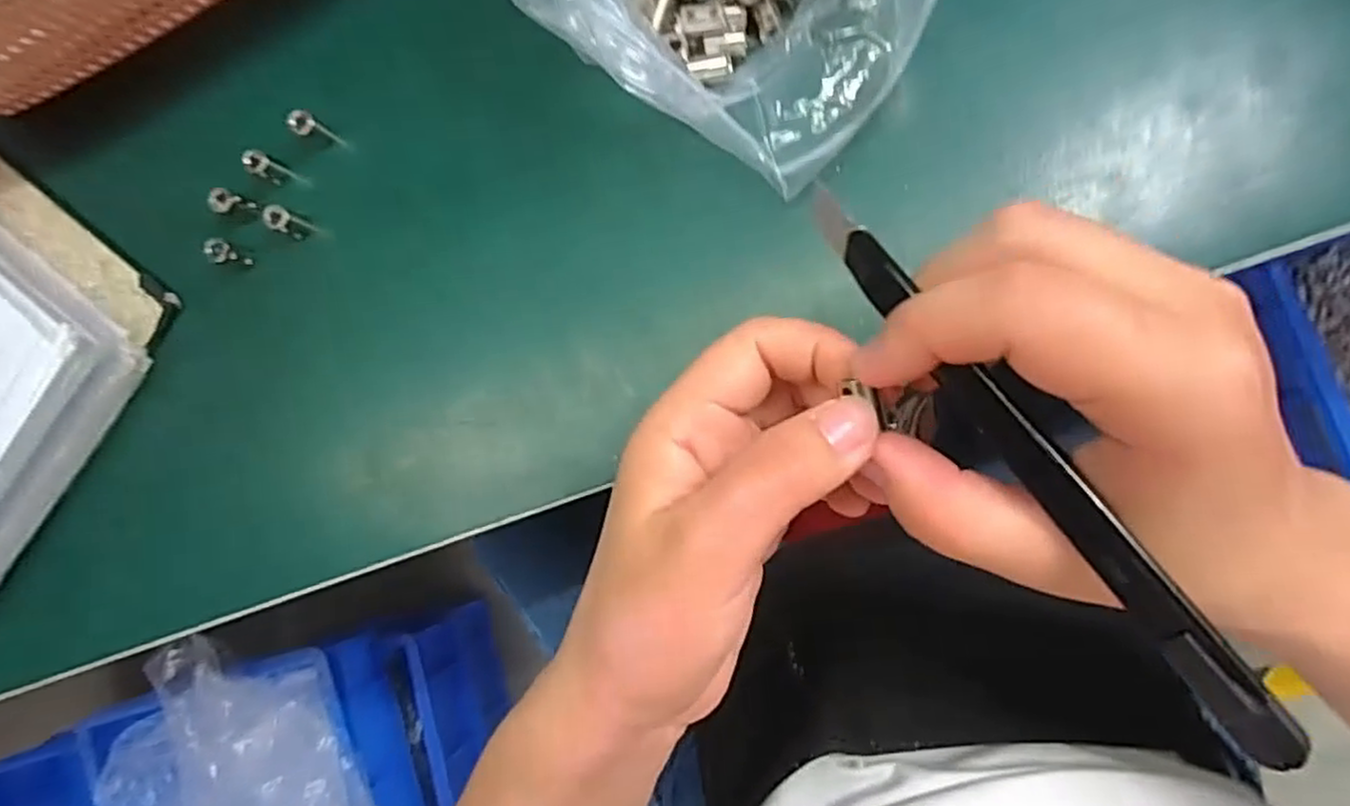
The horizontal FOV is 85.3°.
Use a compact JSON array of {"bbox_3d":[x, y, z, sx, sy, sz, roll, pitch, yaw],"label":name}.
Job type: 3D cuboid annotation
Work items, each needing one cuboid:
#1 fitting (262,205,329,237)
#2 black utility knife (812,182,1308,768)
[{"bbox_3d":[-0.151,-0.071,0.292,0.011,0.024,0.009,23,91,10],"label":"fitting"},{"bbox_3d":[0.079,0.010,0.164,0.010,0.009,0.147,-35,69,6],"label":"black utility knife"}]

